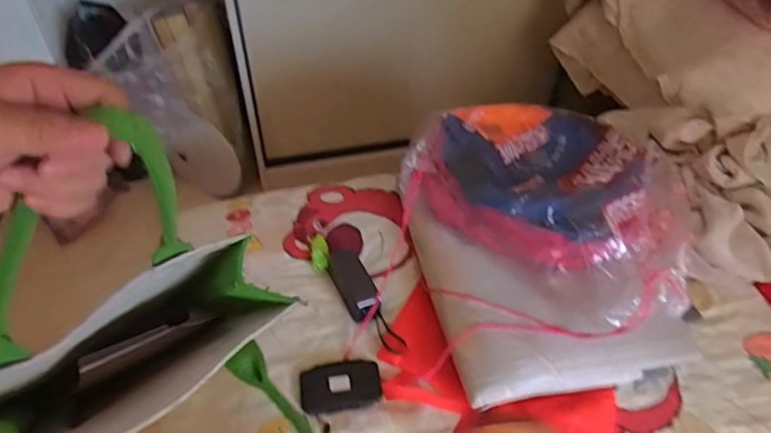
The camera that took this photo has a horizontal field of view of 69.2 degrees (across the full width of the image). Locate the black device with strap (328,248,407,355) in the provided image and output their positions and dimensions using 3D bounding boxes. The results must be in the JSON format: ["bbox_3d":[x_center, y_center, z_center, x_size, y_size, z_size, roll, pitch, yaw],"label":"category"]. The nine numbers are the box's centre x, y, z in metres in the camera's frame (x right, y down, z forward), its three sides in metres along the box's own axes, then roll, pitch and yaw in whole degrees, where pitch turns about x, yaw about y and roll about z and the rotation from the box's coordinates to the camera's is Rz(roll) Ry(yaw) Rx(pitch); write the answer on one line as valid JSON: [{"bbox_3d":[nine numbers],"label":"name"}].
[{"bbox_3d":[-0.039,0.138,0.953,0.062,0.028,0.228,-18,49,-17],"label":"black device with strap"}]

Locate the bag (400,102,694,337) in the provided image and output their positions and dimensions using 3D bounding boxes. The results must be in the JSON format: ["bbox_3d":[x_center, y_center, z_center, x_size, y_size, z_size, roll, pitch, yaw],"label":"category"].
[{"bbox_3d":[0.301,-0.032,0.935,0.314,0.149,0.444,-31,54,-26],"label":"bag"}]

